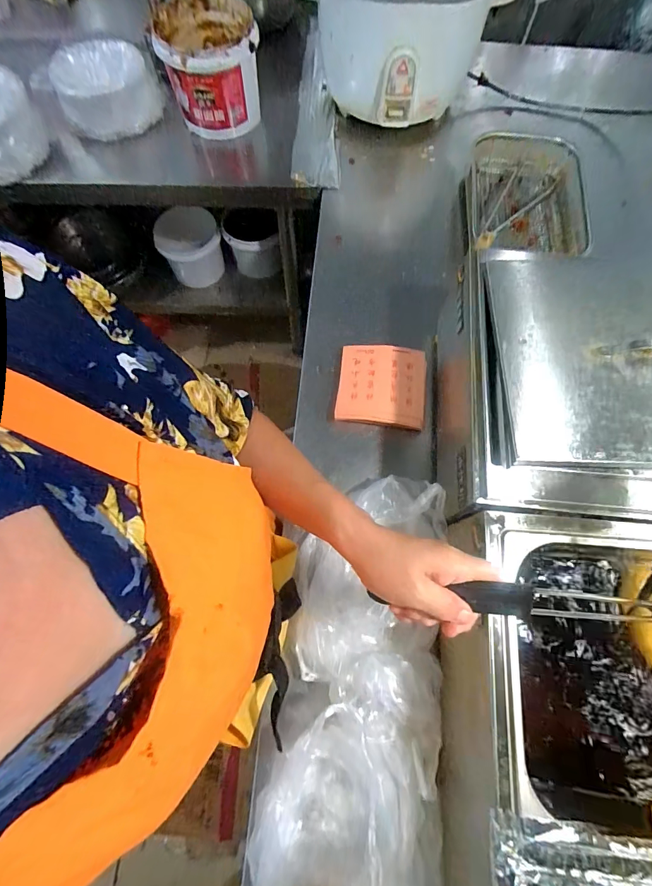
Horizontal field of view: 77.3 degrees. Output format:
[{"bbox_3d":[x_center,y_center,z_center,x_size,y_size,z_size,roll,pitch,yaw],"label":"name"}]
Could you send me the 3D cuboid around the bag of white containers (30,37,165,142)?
[{"bbox_3d":[-0.471,-0.768,0.896,0.192,0.114,0.195,12,71,4],"label":"bag of white containers"}]

